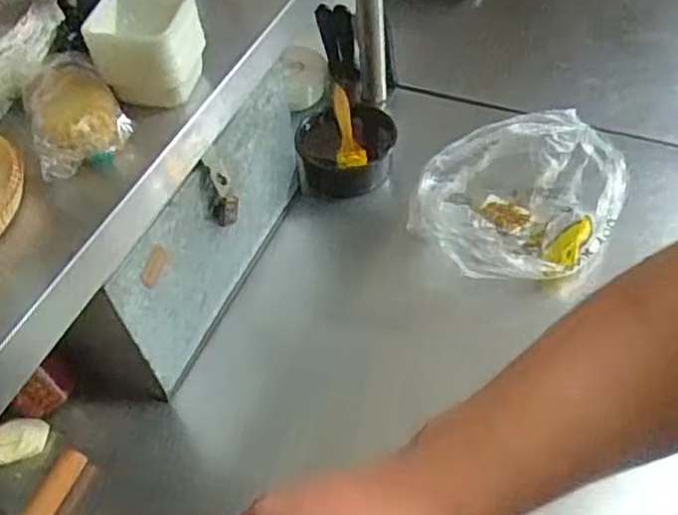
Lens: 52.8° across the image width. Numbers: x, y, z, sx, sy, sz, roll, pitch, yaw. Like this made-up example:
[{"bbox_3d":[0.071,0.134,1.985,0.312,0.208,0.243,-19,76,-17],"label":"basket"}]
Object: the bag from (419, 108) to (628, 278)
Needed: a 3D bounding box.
[{"bbox_3d":[0.224,-0.068,0.843,0.251,0.101,0.198,-3,51,3],"label":"bag"}]

